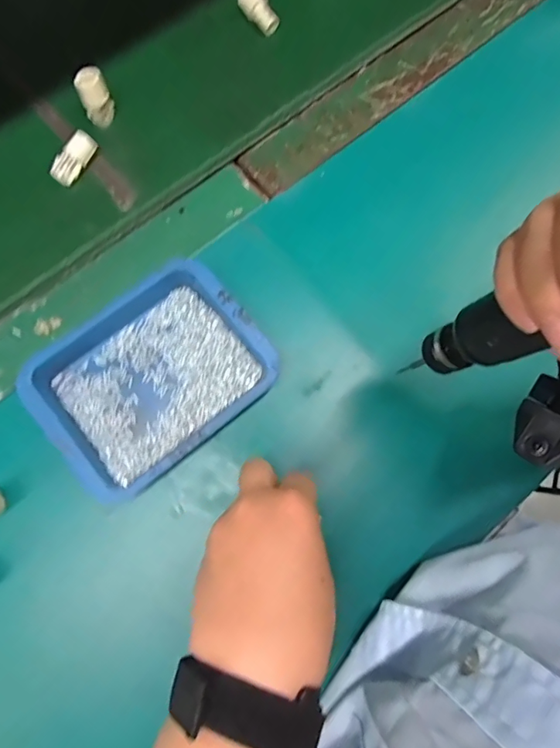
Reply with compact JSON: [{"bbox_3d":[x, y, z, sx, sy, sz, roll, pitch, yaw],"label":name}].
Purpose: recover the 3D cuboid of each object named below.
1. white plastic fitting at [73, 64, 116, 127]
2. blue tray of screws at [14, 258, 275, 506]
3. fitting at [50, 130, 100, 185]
[{"bbox_3d":[-0.156,-0.235,0.401,0.023,0.039,0.025,0,75,-1],"label":"white plastic fitting"},{"bbox_3d":[-0.089,0.001,0.336,0.155,0.028,0.116,-38,79,-10],"label":"blue tray of screws"},{"bbox_3d":[-0.173,-0.180,0.394,0.018,0.016,0.044,36,78,8],"label":"fitting"}]

